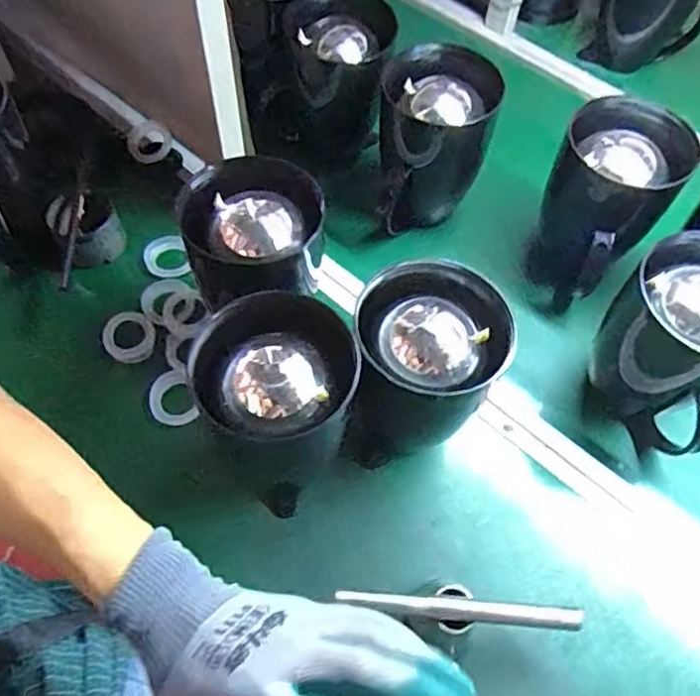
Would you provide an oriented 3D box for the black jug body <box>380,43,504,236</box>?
[{"bbox_3d":[0.095,-0.235,0.711,0.125,0.170,0.116,5,59,0],"label":"black jug body"}]

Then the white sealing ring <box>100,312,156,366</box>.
[{"bbox_3d":[-0.243,-0.012,0.671,0.054,0.013,0.062,-24,63,-17],"label":"white sealing ring"}]

